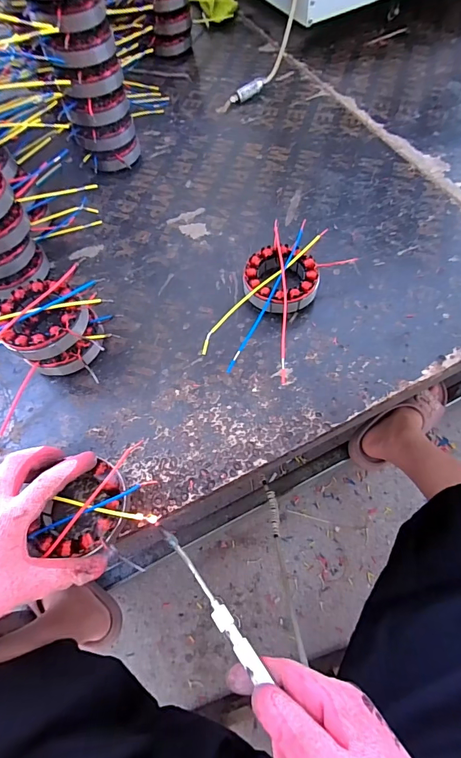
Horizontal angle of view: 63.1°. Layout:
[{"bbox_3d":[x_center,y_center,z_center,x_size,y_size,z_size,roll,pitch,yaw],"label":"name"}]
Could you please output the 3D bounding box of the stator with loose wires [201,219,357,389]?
[{"bbox_3d":[0.055,-0.094,0.430,0.106,0.041,0.190,28,67,16],"label":"stator with loose wires"}]

